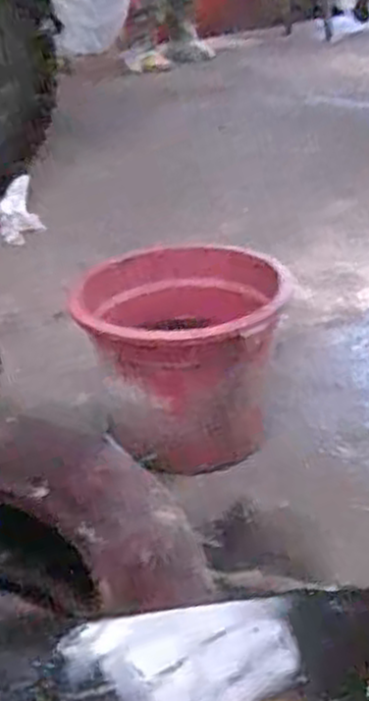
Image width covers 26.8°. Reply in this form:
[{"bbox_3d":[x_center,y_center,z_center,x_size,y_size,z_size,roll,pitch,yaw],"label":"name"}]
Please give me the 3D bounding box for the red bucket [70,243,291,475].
[{"bbox_3d":[-0.002,0.010,1.009,0.240,0.214,0.240,-3,29,1],"label":"red bucket"}]

